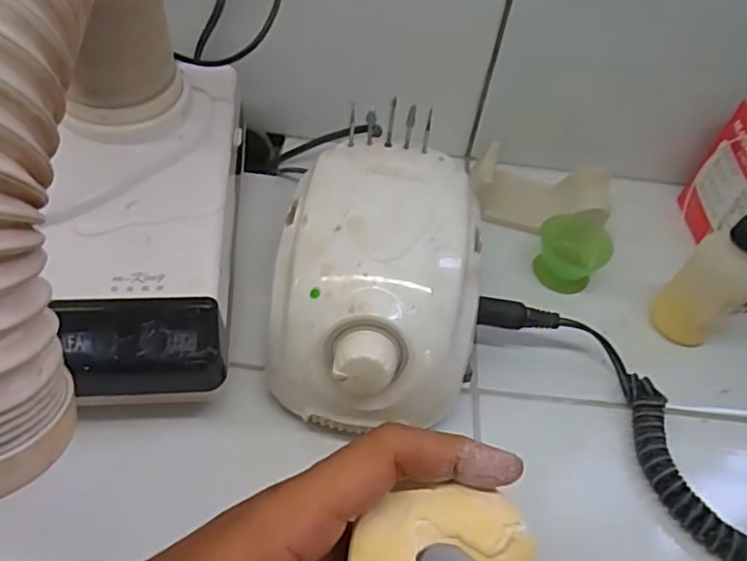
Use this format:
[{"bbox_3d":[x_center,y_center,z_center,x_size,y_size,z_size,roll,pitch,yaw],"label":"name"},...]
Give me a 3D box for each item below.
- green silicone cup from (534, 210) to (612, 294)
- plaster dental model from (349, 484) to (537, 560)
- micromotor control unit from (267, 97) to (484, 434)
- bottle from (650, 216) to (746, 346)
[{"bbox_3d":[0.126,-0.019,0.382,0.040,0.029,0.042,3,52,-4],"label":"green silicone cup"},{"bbox_3d":[0.022,0.097,0.217,0.064,0.015,0.045,-24,59,-22],"label":"plaster dental model"},{"bbox_3d":[0.003,0.002,0.319,0.098,0.081,0.139,8,52,0],"label":"micromotor control unit"},{"bbox_3d":[0.185,0.003,0.334,0.029,0.085,0.035,-36,64,-28],"label":"bottle"}]

